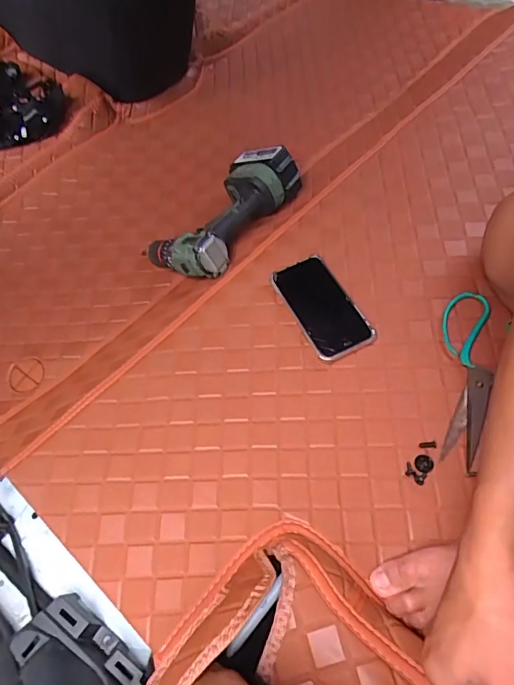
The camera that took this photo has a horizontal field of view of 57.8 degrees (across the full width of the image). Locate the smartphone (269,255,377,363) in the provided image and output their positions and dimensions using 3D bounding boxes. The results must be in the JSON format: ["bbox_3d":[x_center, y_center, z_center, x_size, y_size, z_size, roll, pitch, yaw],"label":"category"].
[{"bbox_3d":[0.083,-0.048,0.601,0.077,0.017,0.149,-26,63,-10],"label":"smartphone"}]

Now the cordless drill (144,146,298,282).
[{"bbox_3d":[-0.057,-0.206,0.755,0.164,0.089,0.246,18,69,46],"label":"cordless drill"}]

